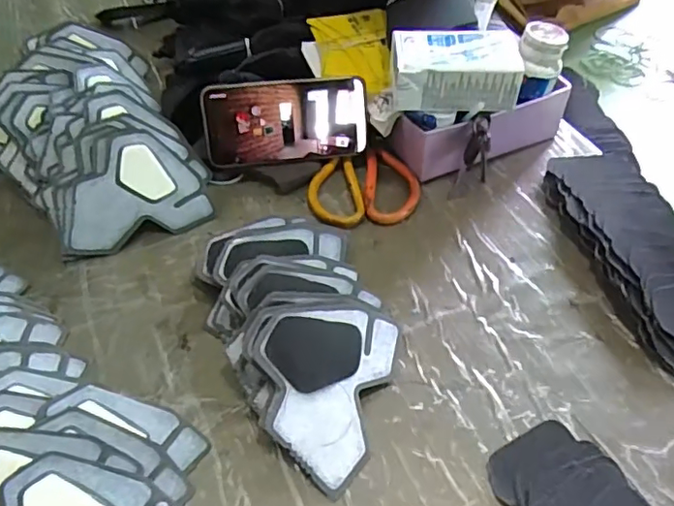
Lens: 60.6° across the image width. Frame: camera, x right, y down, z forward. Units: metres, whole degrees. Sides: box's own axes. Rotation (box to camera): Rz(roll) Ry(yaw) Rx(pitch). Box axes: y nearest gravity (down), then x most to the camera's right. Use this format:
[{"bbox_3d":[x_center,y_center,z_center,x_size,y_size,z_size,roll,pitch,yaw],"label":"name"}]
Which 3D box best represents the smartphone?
[{"bbox_3d":[-0.048,-0.127,0.555,0.154,0.074,0.006,-5,17,-4],"label":"smartphone"}]

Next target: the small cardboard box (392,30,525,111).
[{"bbox_3d":[0.103,-0.161,0.511,0.108,0.043,0.063,1,48,0],"label":"small cardboard box"}]

